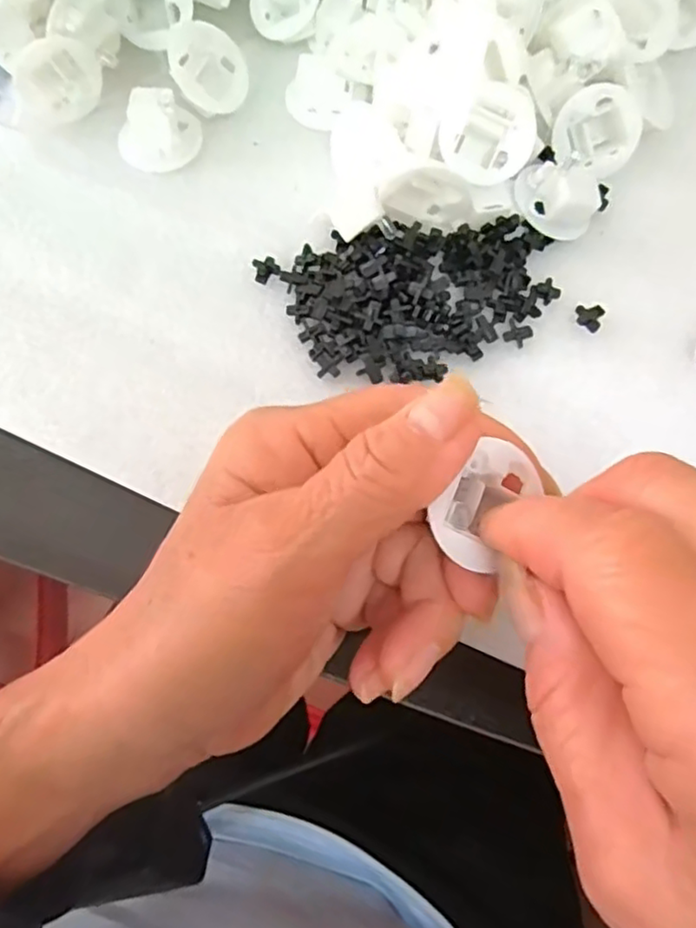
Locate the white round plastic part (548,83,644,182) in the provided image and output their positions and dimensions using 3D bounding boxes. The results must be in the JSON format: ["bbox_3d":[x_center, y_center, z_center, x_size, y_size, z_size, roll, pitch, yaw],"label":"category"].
[{"bbox_3d":[0.096,-0.130,0.251,0.031,0.015,0.030,20,118,-5],"label":"white round plastic part"}]

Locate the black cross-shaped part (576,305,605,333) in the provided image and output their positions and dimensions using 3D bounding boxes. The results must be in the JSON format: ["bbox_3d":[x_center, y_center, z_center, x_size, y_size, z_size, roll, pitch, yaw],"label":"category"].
[{"bbox_3d":[0.088,-0.054,0.236,0.010,0.004,0.011,0,74,1],"label":"black cross-shaped part"}]

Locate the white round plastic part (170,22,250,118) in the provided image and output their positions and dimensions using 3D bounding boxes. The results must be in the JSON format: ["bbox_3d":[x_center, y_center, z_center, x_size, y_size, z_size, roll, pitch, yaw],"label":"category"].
[{"bbox_3d":[-0.056,-0.156,0.257,0.032,0.013,0.031,43,75,-30],"label":"white round plastic part"}]

